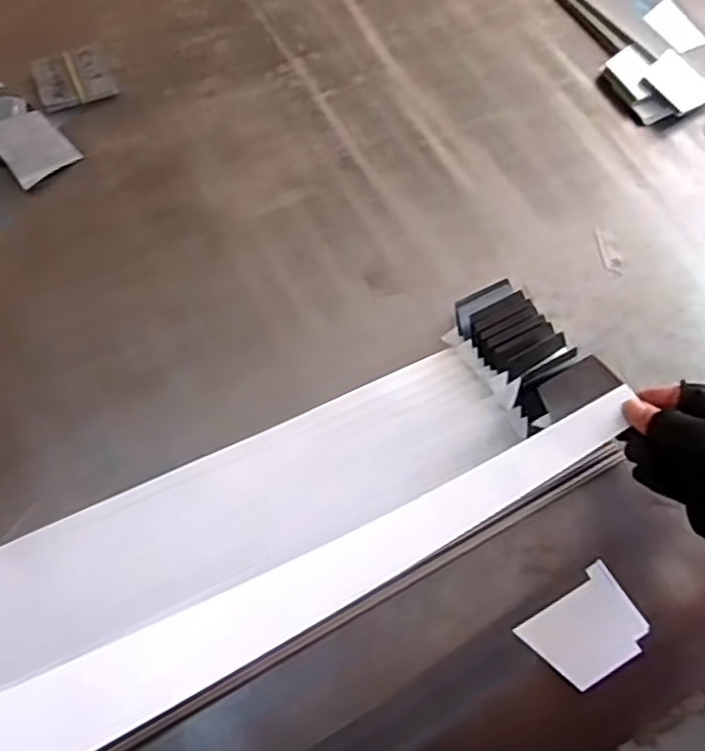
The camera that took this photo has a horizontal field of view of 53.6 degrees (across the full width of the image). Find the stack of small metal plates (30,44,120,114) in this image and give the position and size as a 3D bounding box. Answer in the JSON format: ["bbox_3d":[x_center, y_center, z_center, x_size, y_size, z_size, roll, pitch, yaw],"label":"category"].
[{"bbox_3d":[-0.280,-0.300,0.701,0.071,0.011,0.073,-22,71,-11],"label":"stack of small metal plates"}]

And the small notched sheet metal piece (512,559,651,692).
[{"bbox_3d":[0.178,0.193,0.527,0.085,0.004,0.064,-33,71,-14],"label":"small notched sheet metal piece"}]

